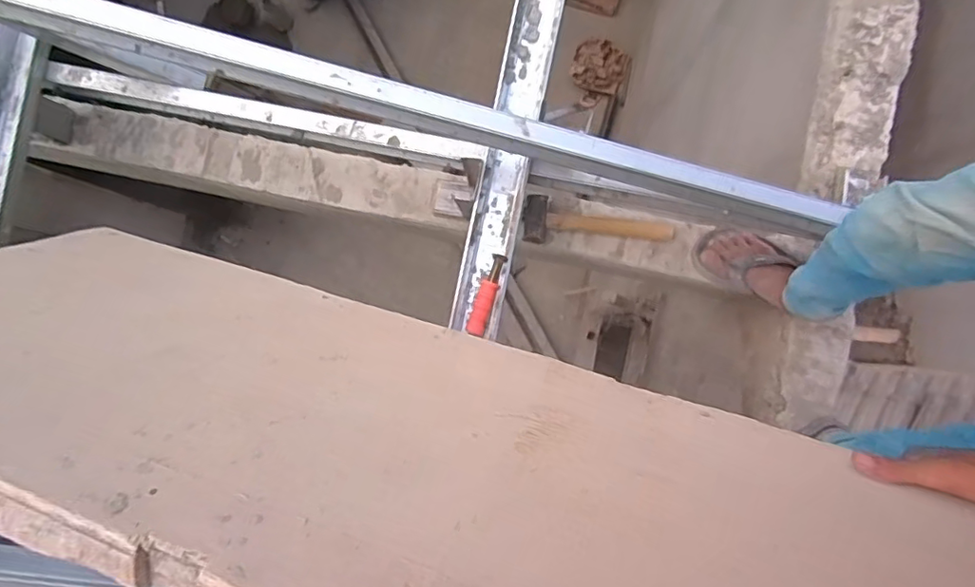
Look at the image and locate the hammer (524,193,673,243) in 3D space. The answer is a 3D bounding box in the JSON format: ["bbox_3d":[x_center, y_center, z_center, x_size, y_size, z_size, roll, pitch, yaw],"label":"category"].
[{"bbox_3d":[0.215,-0.133,1.067,0.292,0.047,0.089,5,72,2],"label":"hammer"}]

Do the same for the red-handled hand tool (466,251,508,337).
[{"bbox_3d":[-0.001,0.002,0.908,0.031,0.023,0.138,19,89,7],"label":"red-handled hand tool"}]

